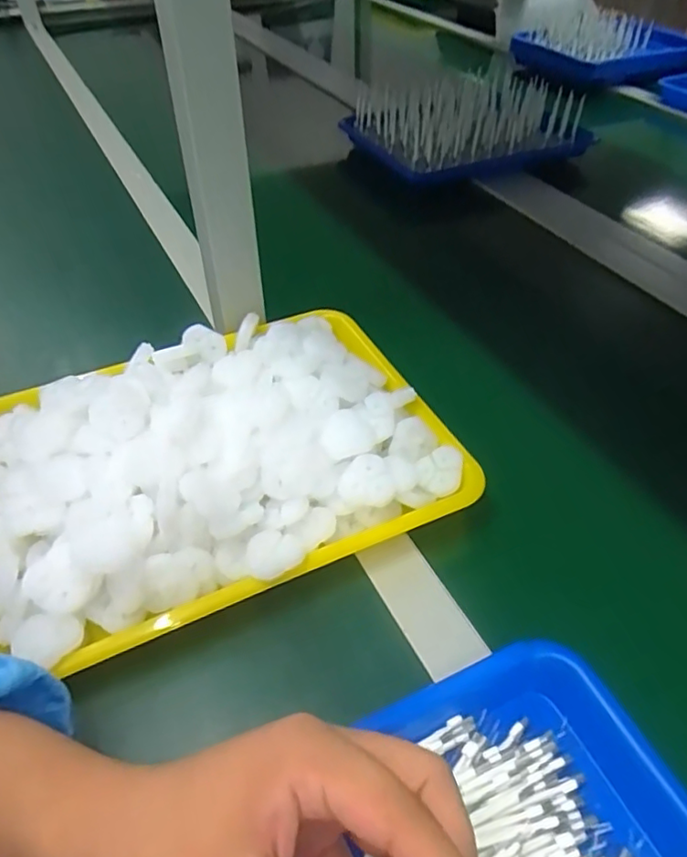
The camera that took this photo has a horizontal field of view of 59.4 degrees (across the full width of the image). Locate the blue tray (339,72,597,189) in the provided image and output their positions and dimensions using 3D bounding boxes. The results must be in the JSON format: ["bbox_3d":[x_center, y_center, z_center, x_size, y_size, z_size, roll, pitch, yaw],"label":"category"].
[{"bbox_3d":[0.190,-0.475,0.933,0.310,0.081,0.251,-17,47,-18],"label":"blue tray"}]

